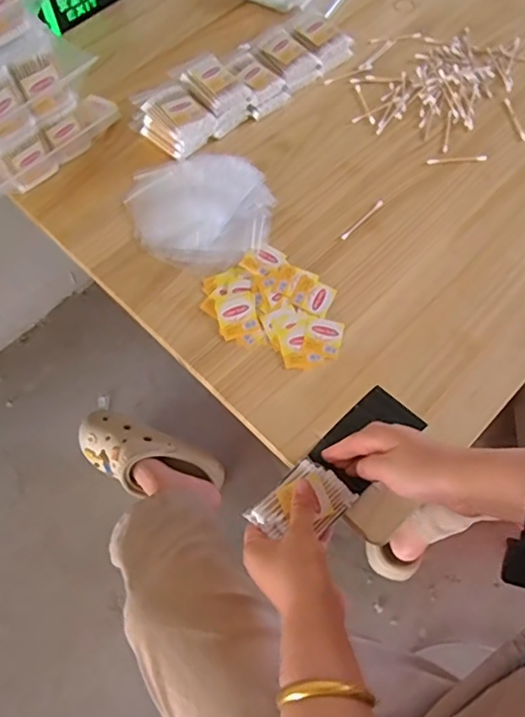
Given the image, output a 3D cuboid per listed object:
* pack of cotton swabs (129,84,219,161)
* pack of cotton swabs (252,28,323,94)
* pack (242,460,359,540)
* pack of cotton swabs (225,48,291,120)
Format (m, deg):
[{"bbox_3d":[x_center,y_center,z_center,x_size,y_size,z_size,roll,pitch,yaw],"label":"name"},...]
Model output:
[{"bbox_3d":[-0.111,-0.297,0.700,0.096,0.053,0.065,40,73,17],"label":"pack of cotton swabs"},{"bbox_3d":[0.029,-0.394,0.752,0.064,0.033,0.083,-39,69,-16],"label":"pack of cotton swabs"},{"bbox_3d":[0.036,0.133,0.512,0.085,0.012,0.059,-40,73,-15],"label":"pack"},{"bbox_3d":[-0.009,-0.363,0.740,0.059,0.038,0.092,-27,68,-11],"label":"pack of cotton swabs"}]

